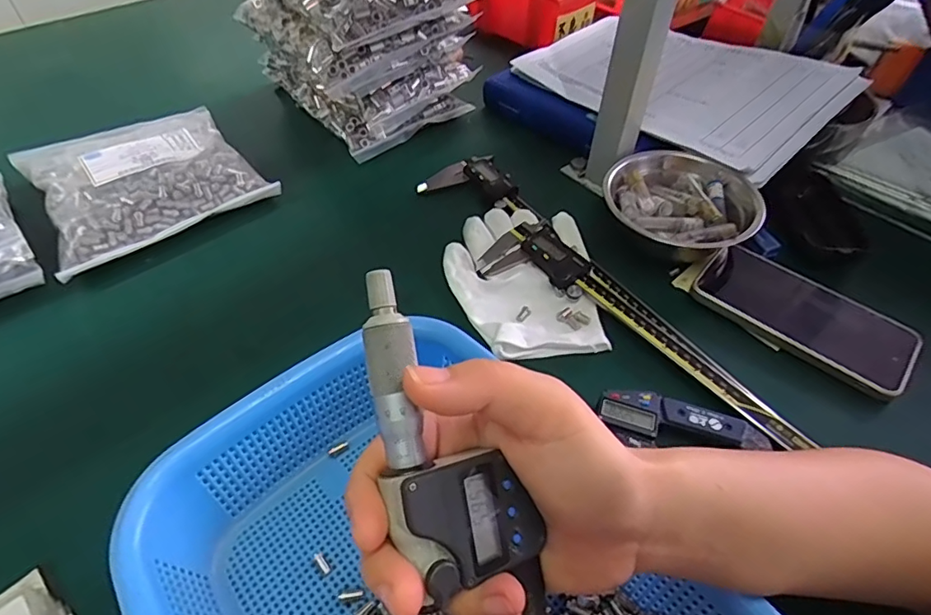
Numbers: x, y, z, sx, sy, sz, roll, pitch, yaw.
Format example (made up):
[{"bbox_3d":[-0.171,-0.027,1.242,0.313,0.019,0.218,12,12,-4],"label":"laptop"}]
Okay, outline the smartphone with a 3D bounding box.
[{"bbox_3d":[0.258,0.003,0.402,0.150,0.016,0.074,37,57,25],"label":"smartphone"}]

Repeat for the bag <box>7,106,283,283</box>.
[{"bbox_3d":[-0.307,-0.131,0.498,0.178,0.035,0.183,-33,54,-23],"label":"bag"}]

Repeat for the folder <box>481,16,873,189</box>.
[{"bbox_3d":[0.200,-0.224,0.555,0.215,0.057,0.309,-39,53,-24],"label":"folder"}]

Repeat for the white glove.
[{"bbox_3d":[0.043,-0.026,0.434,0.115,0.024,0.155,-5,48,-1],"label":"white glove"}]

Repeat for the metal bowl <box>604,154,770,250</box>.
[{"bbox_3d":[0.182,-0.083,0.453,0.119,0.049,0.118,-2,48,2],"label":"metal bowl"}]

